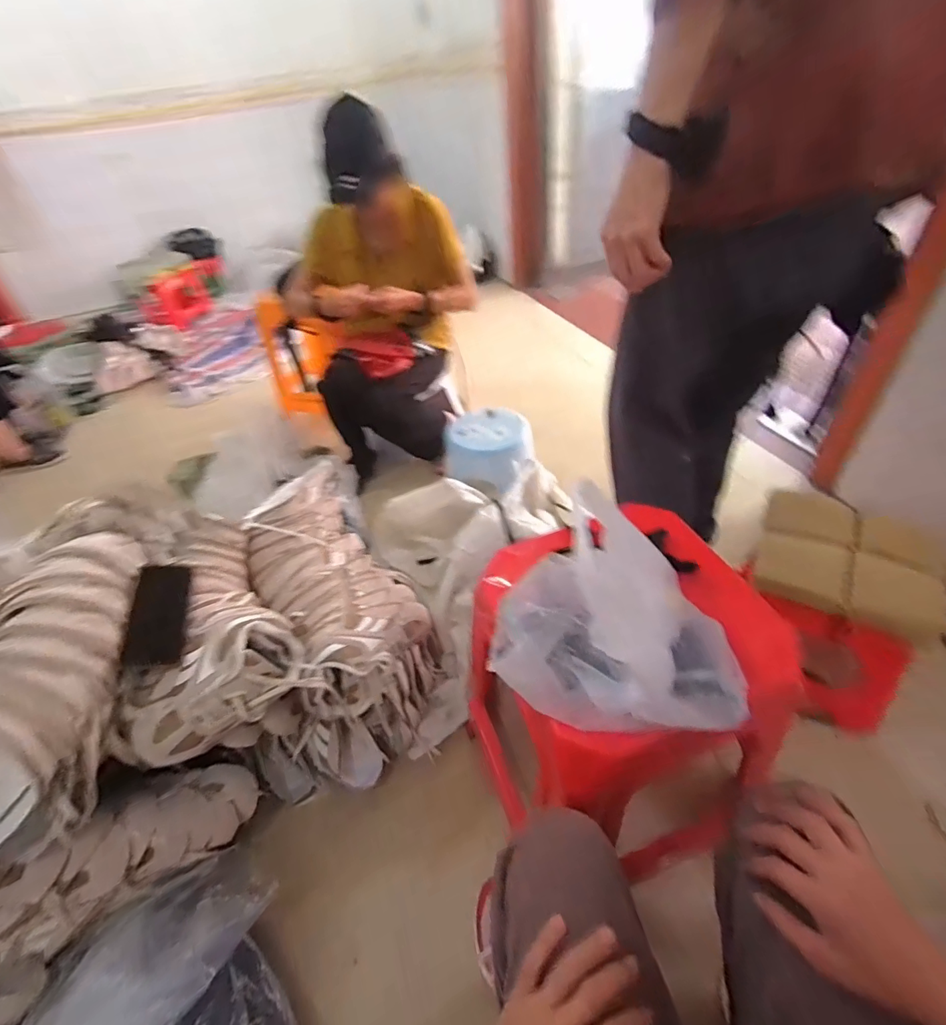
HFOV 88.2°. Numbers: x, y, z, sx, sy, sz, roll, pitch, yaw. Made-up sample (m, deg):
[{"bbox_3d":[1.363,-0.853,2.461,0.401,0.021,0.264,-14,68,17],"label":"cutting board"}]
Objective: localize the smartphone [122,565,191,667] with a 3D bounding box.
[{"bbox_3d":[-0.472,0.153,0.734,0.011,0.088,0.145,-7,76,22],"label":"smartphone"}]

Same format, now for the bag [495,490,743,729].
[{"bbox_3d":[0.141,0.098,0.465,0.233,0.163,0.145,7,45,15],"label":"bag"}]

